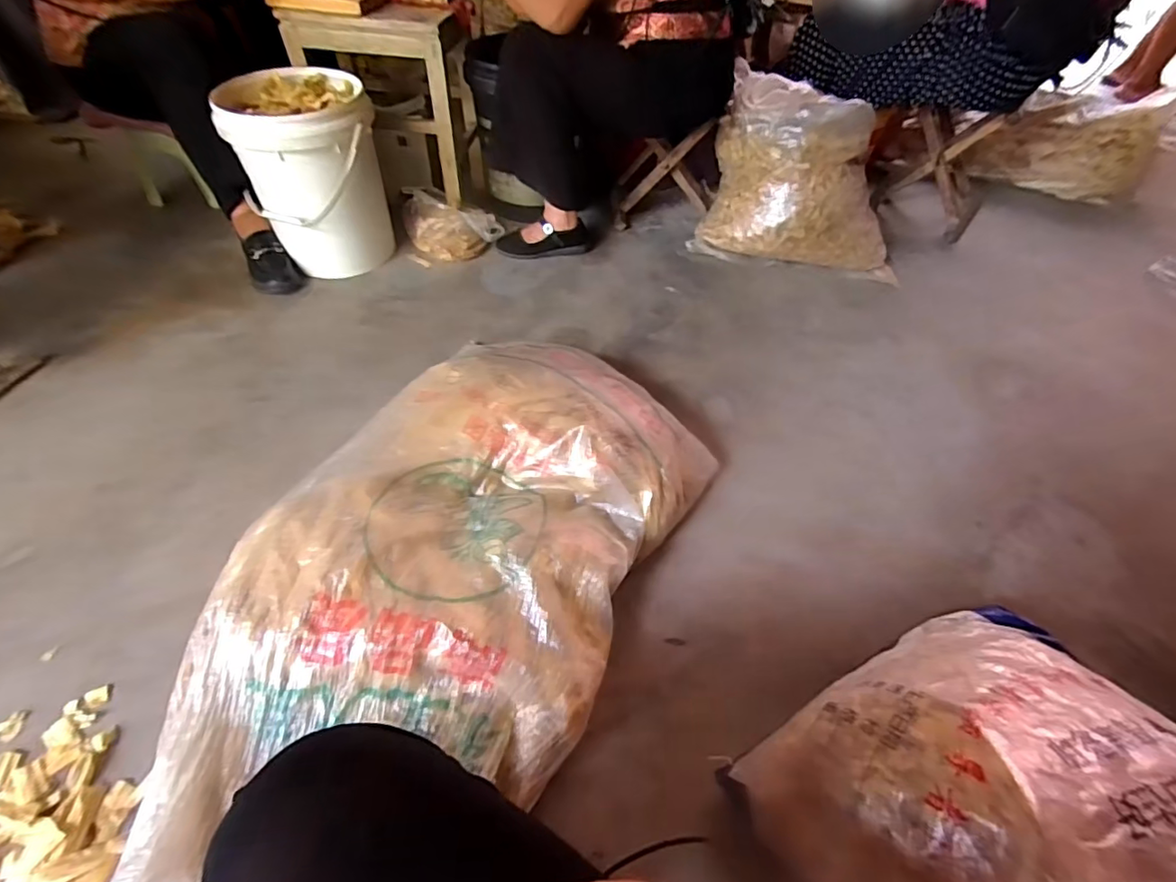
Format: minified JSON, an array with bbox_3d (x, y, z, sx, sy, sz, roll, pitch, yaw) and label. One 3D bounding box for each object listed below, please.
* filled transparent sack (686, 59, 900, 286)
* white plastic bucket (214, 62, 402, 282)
[{"bbox_3d":[0.536,-0.615,1.294,0.496,0.346,0.219,17,51,11],"label":"filled transparent sack"},{"bbox_3d":[-0.631,-0.624,1.255,0.295,0.338,0.297,-19,54,-18],"label":"white plastic bucket"}]

